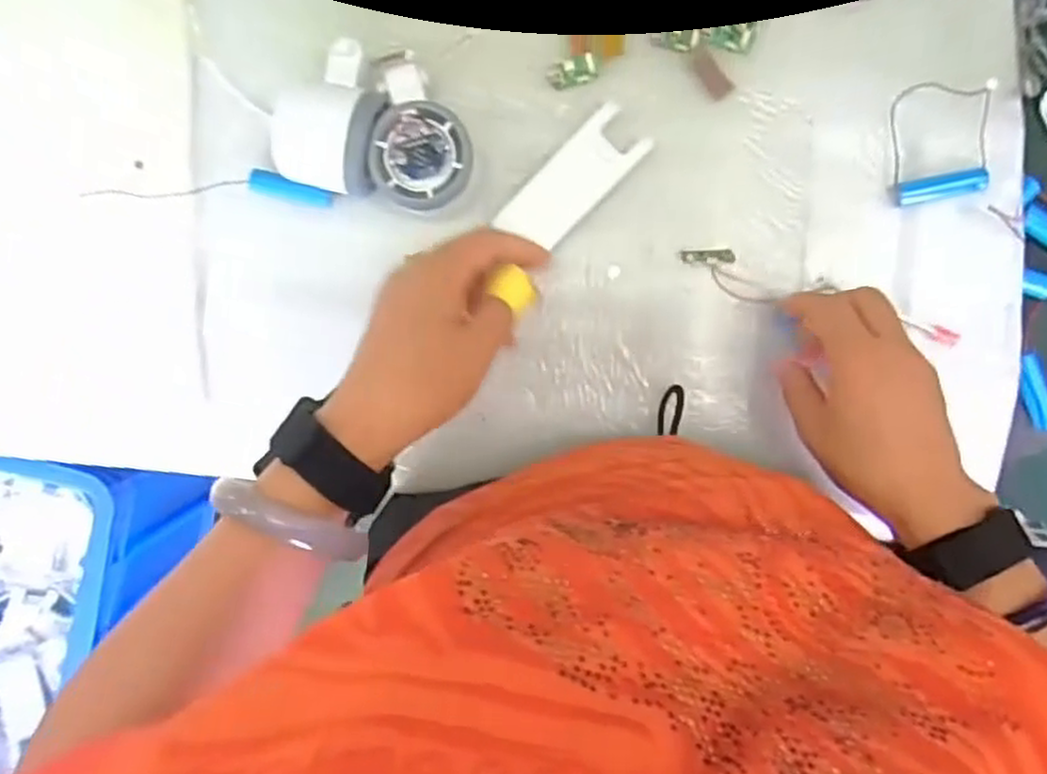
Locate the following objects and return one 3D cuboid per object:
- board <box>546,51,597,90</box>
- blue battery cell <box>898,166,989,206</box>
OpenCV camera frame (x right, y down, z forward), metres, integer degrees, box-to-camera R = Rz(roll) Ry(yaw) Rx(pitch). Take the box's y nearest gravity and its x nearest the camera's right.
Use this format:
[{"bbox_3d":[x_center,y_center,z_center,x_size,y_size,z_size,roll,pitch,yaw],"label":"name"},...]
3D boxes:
[{"bbox_3d":[0.030,-0.191,0.451,0.029,0.004,0.015,-17,95,3],"label":"board"},{"bbox_3d":[0.246,-0.119,0.438,0.049,0.014,0.014,-10,96,3],"label":"blue battery cell"}]

